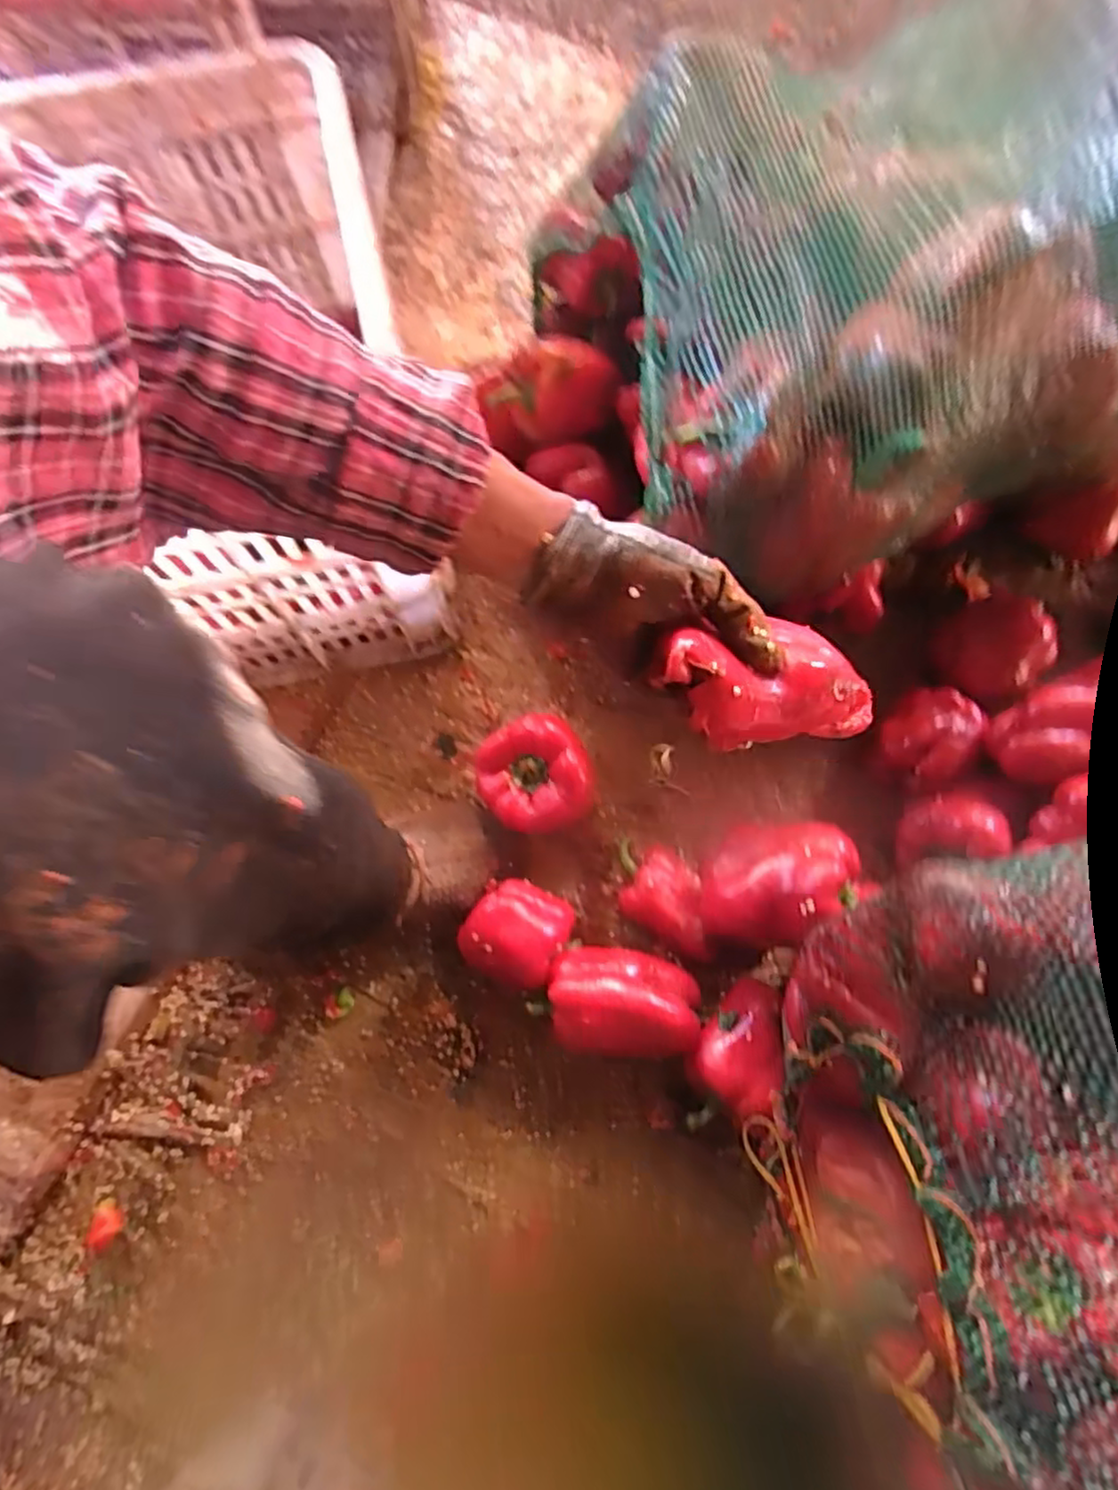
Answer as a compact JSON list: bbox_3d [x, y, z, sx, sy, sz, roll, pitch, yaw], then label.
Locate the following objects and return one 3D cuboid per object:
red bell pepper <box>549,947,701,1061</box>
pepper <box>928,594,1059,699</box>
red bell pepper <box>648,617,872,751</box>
[{"bbox_3d":[0.050,0.204,0.549,0.110,0.082,0.080,4,75,1],"label":"red bell pepper"},{"bbox_3d":[0.382,-0.090,0.606,0.090,0.064,0.083,0,75,0],"label":"pepper"},{"bbox_3d":[0.113,-0.034,0.387,0.126,0.046,0.069,2,73,-17],"label":"red bell pepper"}]

